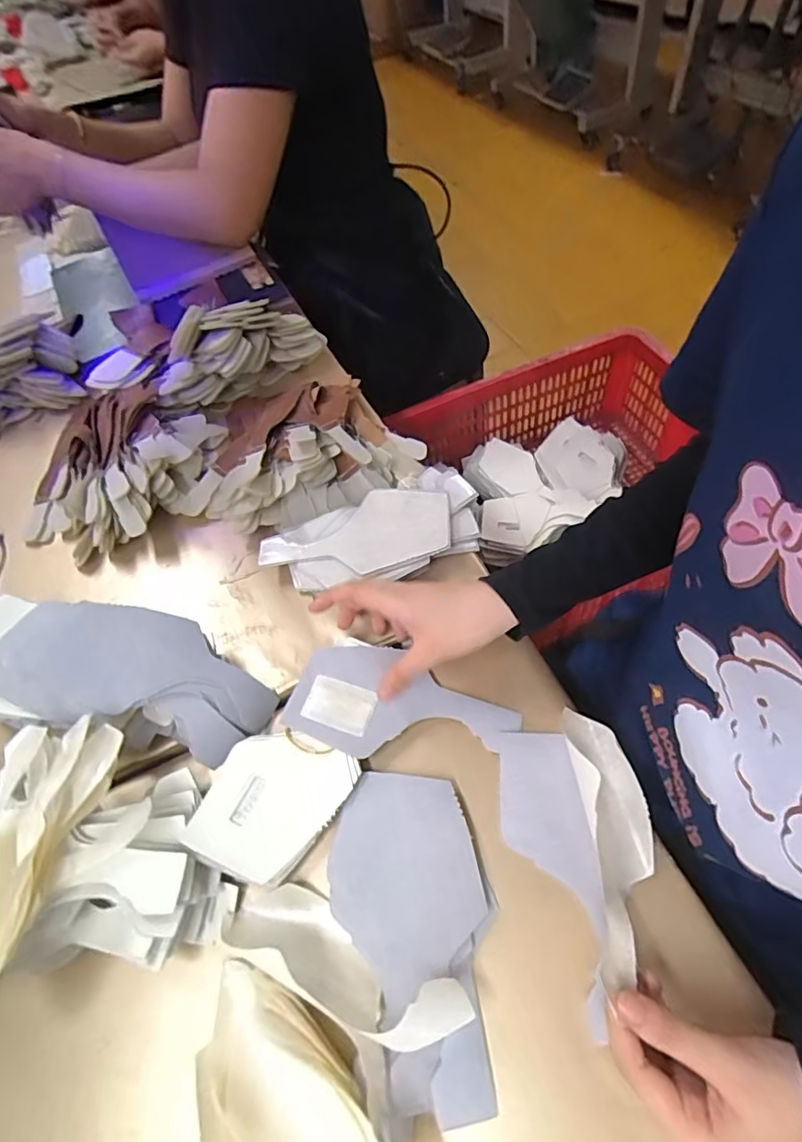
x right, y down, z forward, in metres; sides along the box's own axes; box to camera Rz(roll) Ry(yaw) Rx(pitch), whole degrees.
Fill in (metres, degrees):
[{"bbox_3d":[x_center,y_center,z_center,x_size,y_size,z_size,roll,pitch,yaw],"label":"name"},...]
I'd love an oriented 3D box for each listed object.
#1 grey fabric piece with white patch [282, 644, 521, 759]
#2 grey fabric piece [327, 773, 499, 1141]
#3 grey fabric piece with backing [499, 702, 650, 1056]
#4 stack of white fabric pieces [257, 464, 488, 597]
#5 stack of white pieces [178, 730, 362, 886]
[{"bbox_3d":[0.001,0.103,0.428,0.177,0.014,0.083,6,57,3],"label":"grey fabric piece with white patch"},{"bbox_3d":[0.014,0.231,0.351,0.100,0.006,0.189,-18,57,-8],"label":"grey fabric piece"},{"bbox_3d":[0.127,0.178,0.358,0.096,0.038,0.168,-16,57,-7],"label":"grey fabric piece with backing"},{"bbox_3d":[-0.023,-0.035,0.511,0.206,0.027,0.103,-21,58,-10],"label":"stack of white fabric pieces"},{"bbox_3d":[-0.093,0.167,0.387,0.097,0.014,0.095,13,59,13],"label":"stack of white pieces"}]

